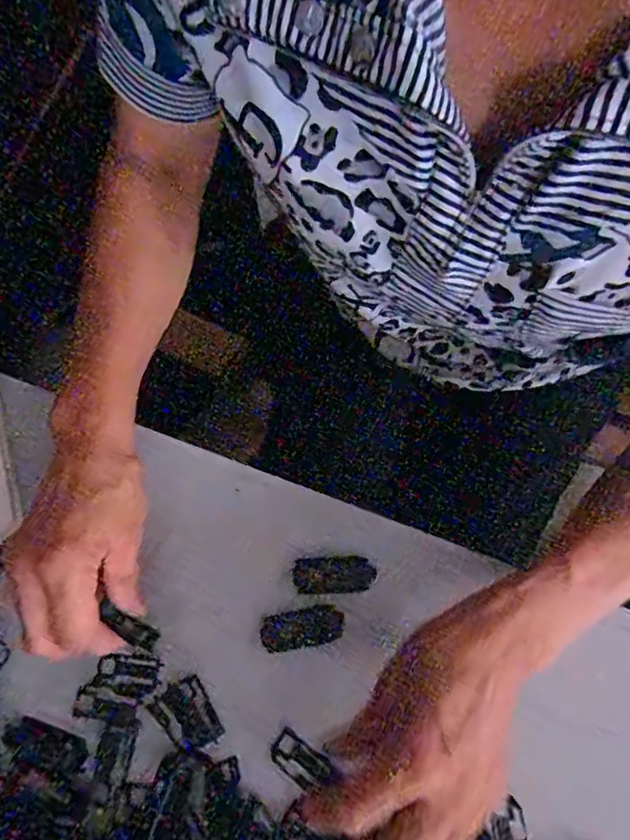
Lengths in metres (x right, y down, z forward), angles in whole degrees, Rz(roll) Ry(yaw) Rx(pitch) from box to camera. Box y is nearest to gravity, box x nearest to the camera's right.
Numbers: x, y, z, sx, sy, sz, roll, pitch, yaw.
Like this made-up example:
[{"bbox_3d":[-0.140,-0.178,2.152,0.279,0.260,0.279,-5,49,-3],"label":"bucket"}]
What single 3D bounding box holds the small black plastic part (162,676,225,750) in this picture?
[{"bbox_3d":[-0.073,0.174,0.330,0.022,0.004,0.040,-37,77,-8],"label":"small black plastic part"}]

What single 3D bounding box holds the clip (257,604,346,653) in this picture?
[{"bbox_3d":[-0.008,0.130,0.345,0.051,0.006,0.021,-12,74,-2],"label":"clip"}]

